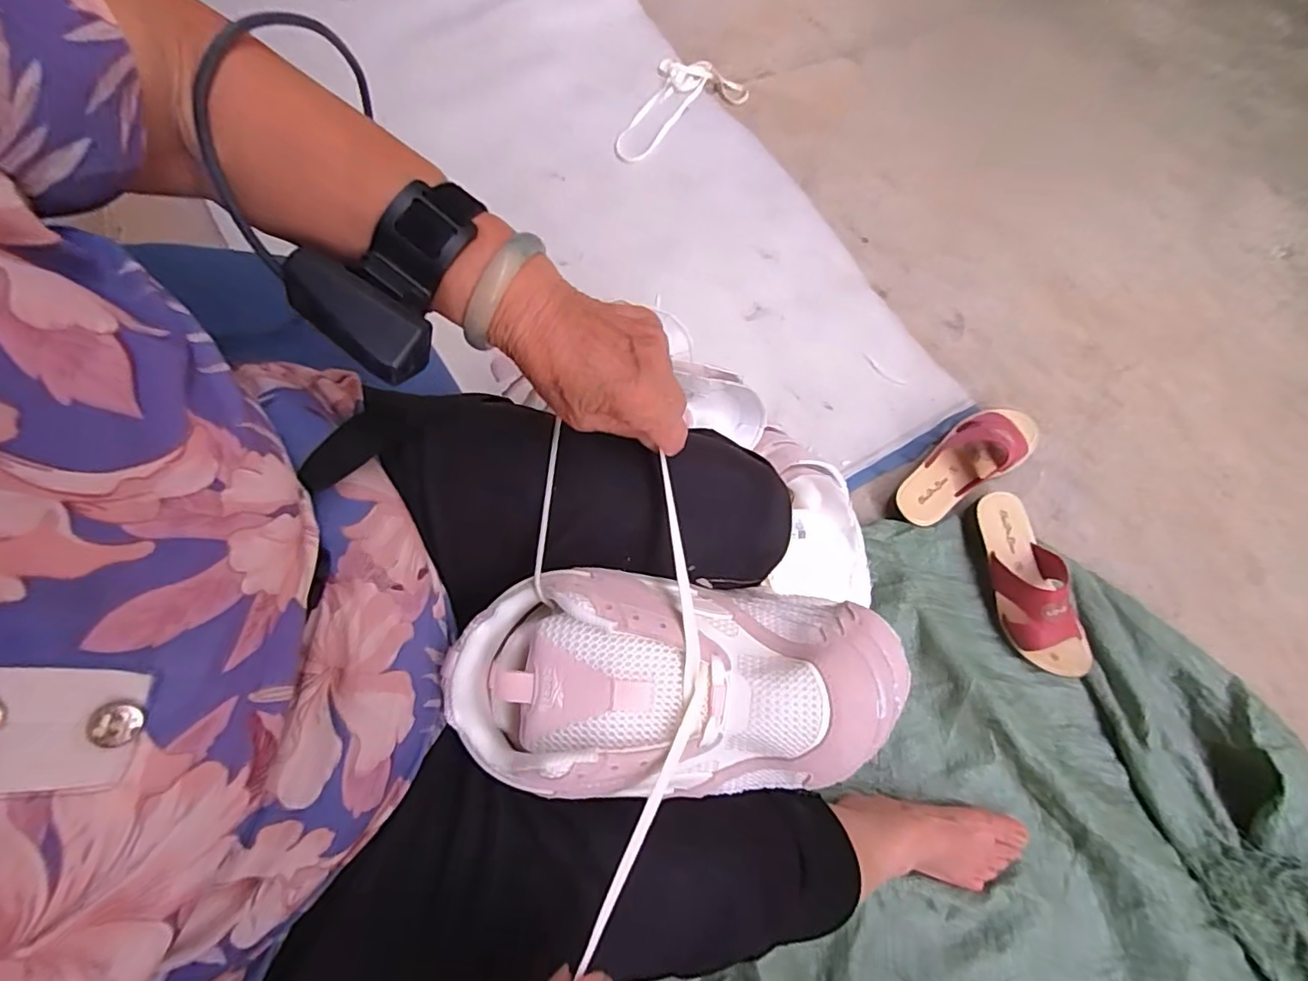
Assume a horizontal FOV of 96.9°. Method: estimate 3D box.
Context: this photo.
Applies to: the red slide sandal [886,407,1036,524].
[{"bbox_3d":[0.399,-0.039,0.745,0.227,0.063,0.084,-31,77,-8],"label":"red slide sandal"}]

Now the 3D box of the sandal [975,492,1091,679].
[{"bbox_3d":[0.459,0.108,0.697,0.091,0.065,0.223,-8,75,-2],"label":"sandal"}]

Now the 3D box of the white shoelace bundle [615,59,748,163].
[{"bbox_3d":[0.022,-0.620,0.927,0.239,0.016,0.128,-36,77,-9],"label":"white shoelace bundle"}]

